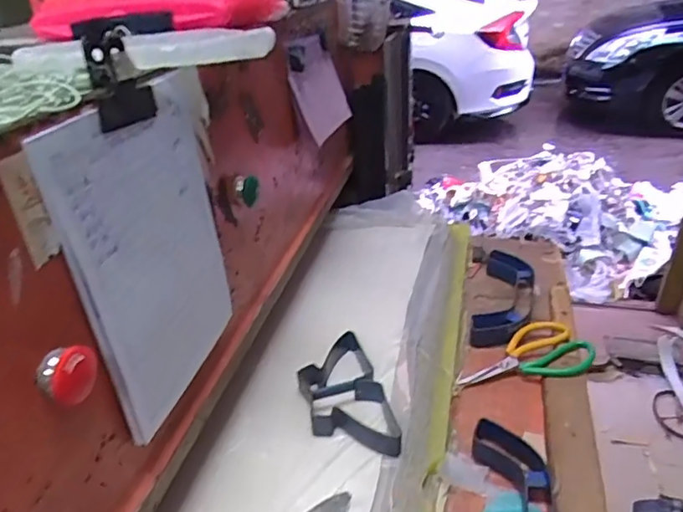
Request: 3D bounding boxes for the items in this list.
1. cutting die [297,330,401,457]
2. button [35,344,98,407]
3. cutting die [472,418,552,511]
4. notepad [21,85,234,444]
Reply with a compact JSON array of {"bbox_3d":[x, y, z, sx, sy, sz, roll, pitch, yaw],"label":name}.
[{"bbox_3d":[0.002,0.175,0.673,0.096,0.035,0.194,-8,31,-11],"label":"cutting die"},{"bbox_3d":[-0.188,0.082,0.372,0.018,0.037,0.038,9,32,22],"label":"button"},{"bbox_3d":[0.171,0.269,0.539,0.084,0.032,0.222,6,32,12],"label":"cutting die"},{"bbox_3d":[-0.158,-0.004,0.470,0.007,0.253,0.188,0,29,15],"label":"notepad"}]

